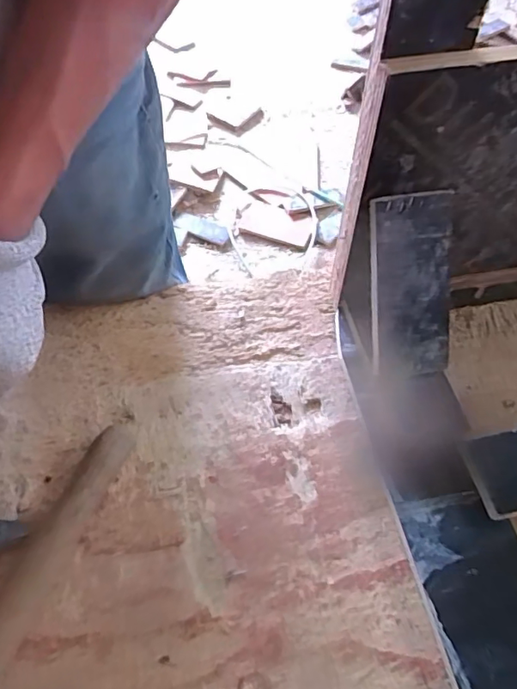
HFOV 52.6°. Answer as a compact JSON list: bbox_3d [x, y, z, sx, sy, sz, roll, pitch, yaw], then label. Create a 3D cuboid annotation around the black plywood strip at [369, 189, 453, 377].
[{"bbox_3d":[0.120,-0.045,0.414,0.063,0.142,0.015,-9,20,-7],"label":"black plywood strip"}]

